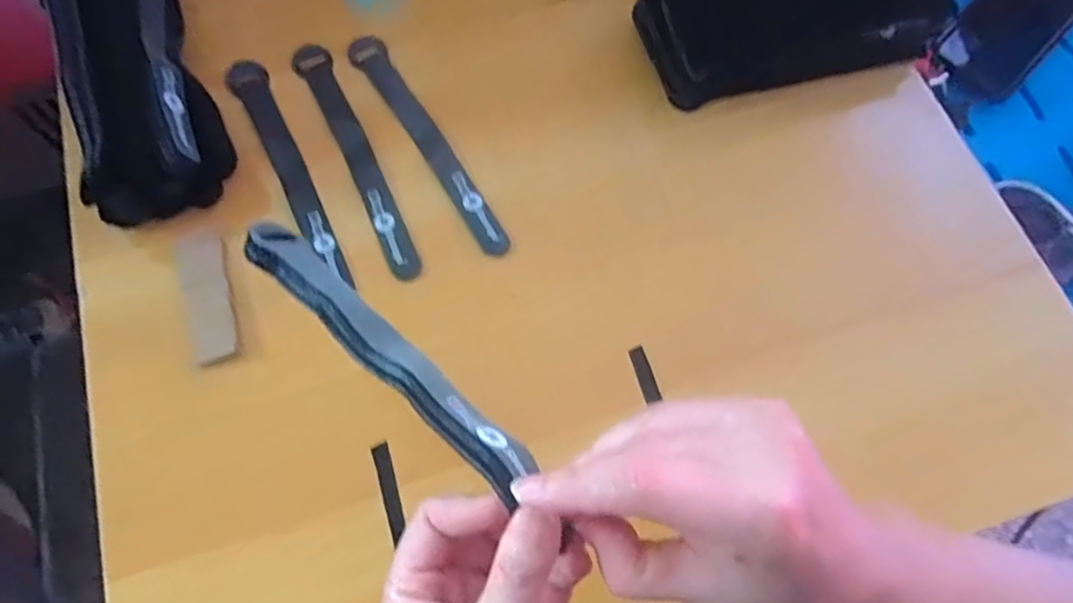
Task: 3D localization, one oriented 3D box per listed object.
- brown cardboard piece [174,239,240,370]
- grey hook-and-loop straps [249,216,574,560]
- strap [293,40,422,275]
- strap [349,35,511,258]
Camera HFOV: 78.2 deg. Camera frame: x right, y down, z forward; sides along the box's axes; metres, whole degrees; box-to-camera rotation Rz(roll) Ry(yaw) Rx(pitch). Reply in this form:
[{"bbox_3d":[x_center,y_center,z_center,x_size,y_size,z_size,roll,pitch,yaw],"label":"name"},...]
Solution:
[{"bbox_3d":[-0.206,-0.003,0.412,0.026,0.004,0.081,-12,73,-18],"label":"brown cardboard piece"},{"bbox_3d":[-0.066,0.017,0.276,0.172,0.015,0.022,38,72,25],"label":"grey hook-and-loop straps"},{"bbox_3d":[-0.122,-0.100,0.444,0.023,0.004,0.199,-24,72,-9],"label":"strap"},{"bbox_3d":[-0.076,-0.113,0.450,0.023,0.004,0.203,-29,70,-11],"label":"strap"}]

